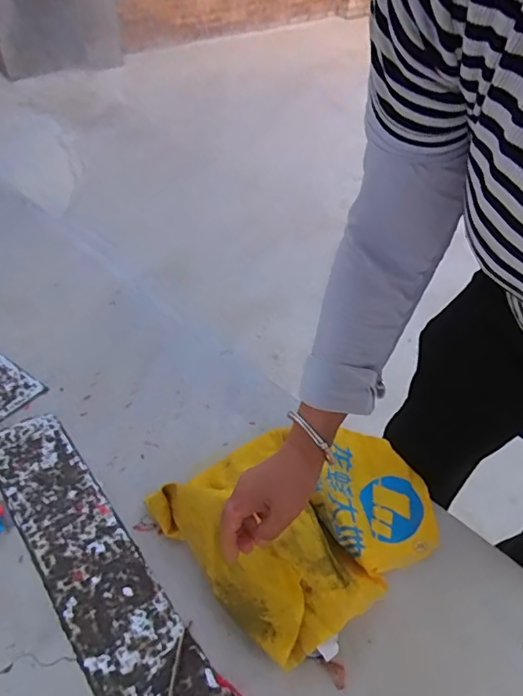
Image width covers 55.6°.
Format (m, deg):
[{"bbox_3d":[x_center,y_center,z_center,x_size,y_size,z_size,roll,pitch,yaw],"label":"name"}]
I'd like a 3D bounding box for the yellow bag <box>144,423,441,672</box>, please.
[{"bbox_3d":[0.057,0.191,0.603,0.298,0.059,0.243,-28,52,-28],"label":"yellow bag"}]

